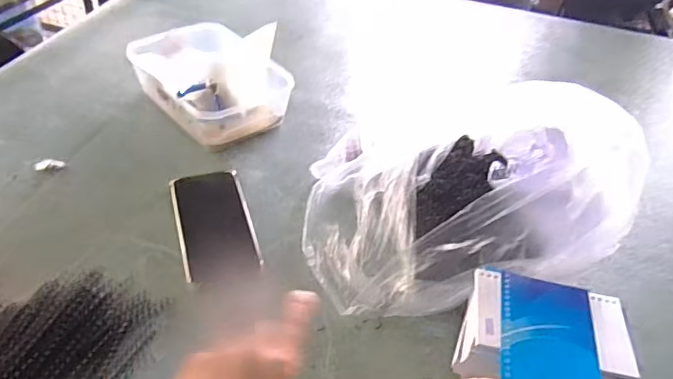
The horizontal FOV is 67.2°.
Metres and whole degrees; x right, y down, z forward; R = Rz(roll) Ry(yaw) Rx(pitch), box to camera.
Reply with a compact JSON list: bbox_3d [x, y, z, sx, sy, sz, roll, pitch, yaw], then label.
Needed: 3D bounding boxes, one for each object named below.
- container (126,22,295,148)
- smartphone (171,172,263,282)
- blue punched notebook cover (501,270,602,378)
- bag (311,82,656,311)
[{"bbox_3d":[-0.192,-0.165,0.744,0.160,0.083,0.236,-29,54,-32],"label":"container"},{"bbox_3d":[-0.140,0.038,0.580,0.081,0.010,0.164,-10,46,-17],"label":"smartphone"},{"bbox_3d":[0.177,0.123,0.423,0.078,0.011,0.117,13,44,8],"label":"blue punched notebook cover"},{"bbox_3d":[0.134,-0.003,0.554,0.326,0.169,0.226,0,43,-6],"label":"bag"}]

